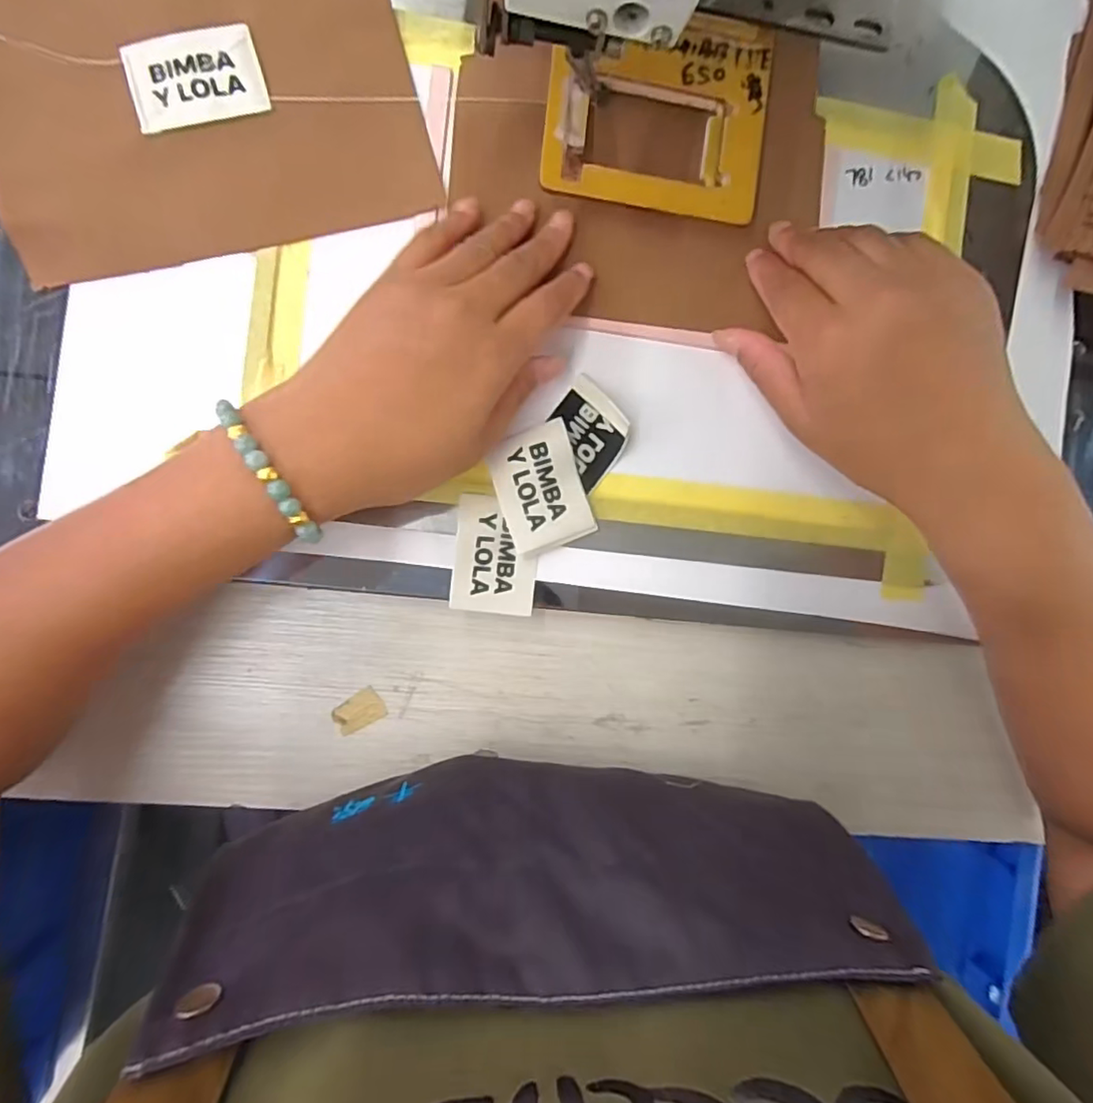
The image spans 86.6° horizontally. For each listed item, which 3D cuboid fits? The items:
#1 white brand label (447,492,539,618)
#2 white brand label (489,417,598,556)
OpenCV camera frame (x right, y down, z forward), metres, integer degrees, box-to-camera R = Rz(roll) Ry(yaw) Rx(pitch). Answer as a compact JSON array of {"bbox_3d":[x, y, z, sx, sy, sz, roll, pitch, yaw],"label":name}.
[{"bbox_3d":[-0.025,0.002,0.287,0.040,0.006,0.056,6,96,-10],"label":"white brand label"},{"bbox_3d":[-0.002,-0.031,0.284,0.041,0.011,0.057,-17,92,-6],"label":"white brand label"}]

